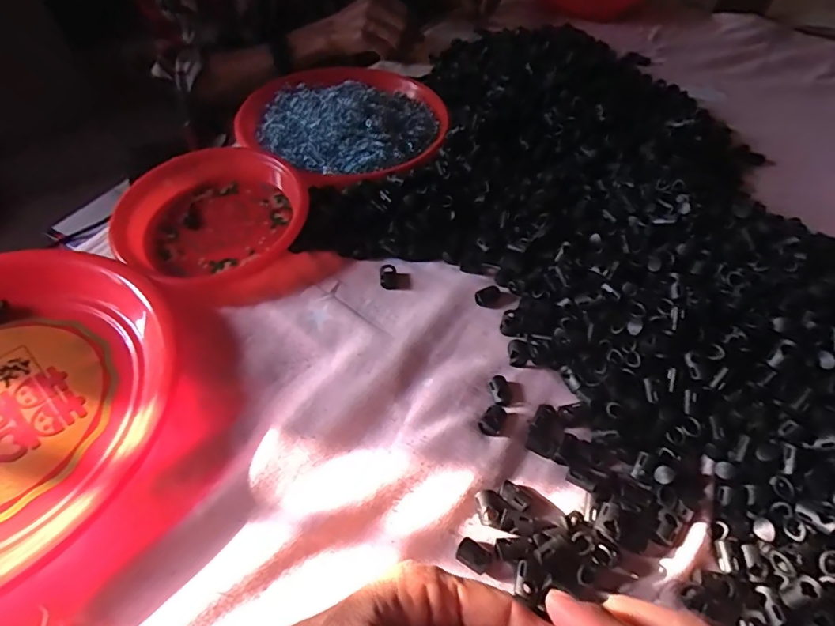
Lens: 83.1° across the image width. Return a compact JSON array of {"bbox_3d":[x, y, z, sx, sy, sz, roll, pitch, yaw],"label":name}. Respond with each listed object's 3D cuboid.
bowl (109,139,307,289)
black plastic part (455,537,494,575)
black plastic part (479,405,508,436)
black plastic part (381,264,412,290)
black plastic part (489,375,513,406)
[{"bbox_3d":[-0.188,-0.093,0.425,0.156,0.040,0.157,1,53,-1],"label":"bowl"},{"bbox_3d":[0.032,0.140,0.270,0.019,0.007,0.013,31,58,20],"label":"black plastic part"},{"bbox_3d":[0.052,0.071,0.319,0.013,0.007,0.024,28,57,19],"label":"black plastic part"},{"bbox_3d":[-0.019,-0.032,0.405,0.026,0.009,0.022,-3,53,-4],"label":"black plastic part"},{"bbox_3d":[0.060,0.055,0.335,0.015,0.007,0.021,-9,54,-8],"label":"black plastic part"}]

